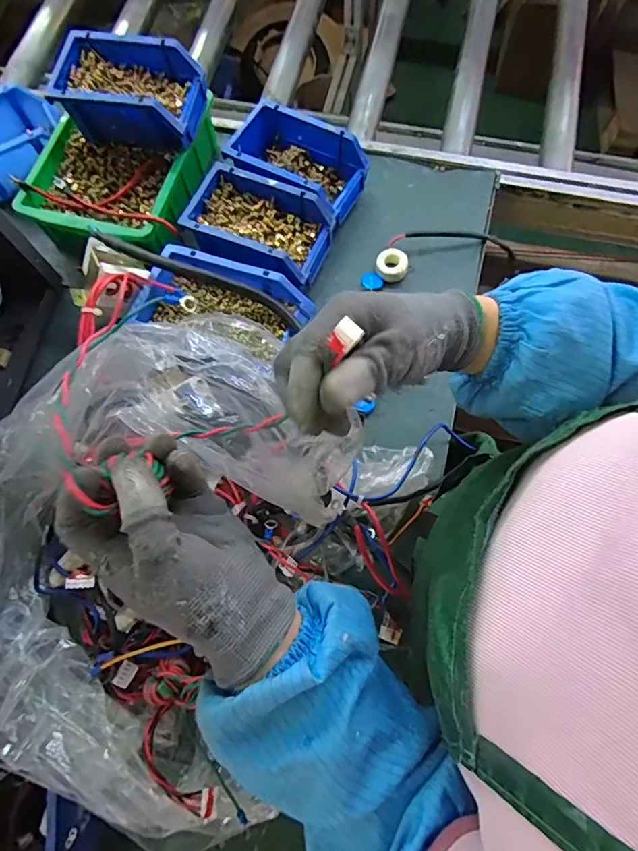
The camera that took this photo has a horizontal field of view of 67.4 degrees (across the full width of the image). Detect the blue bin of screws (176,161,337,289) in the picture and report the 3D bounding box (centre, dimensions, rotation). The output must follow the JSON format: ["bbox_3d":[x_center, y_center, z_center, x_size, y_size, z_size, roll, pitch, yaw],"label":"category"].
[{"bbox_3d":[-0.075,-0.237,0.599,0.169,0.078,0.116,27,75,11],"label":"blue bin of screws"}]

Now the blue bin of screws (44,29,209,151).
[{"bbox_3d":[-0.229,-0.402,0.585,0.161,0.073,0.098,10,73,6],"label":"blue bin of screws"}]

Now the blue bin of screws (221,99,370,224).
[{"bbox_3d":[-0.030,-0.332,0.629,0.165,0.082,0.110,23,74,10],"label":"blue bin of screws"}]

